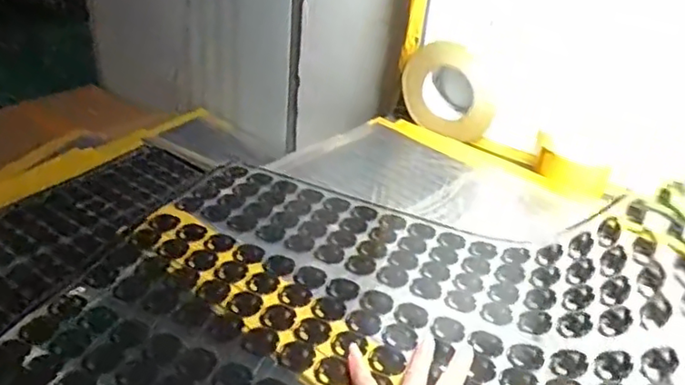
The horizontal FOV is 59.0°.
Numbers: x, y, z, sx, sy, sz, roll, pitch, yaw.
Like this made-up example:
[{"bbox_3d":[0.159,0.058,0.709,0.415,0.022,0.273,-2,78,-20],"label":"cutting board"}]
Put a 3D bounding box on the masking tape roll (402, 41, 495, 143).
[{"bbox_3d":[0.145,-0.137,0.832,0.131,0.122,0.032,24,36,28],"label":"masking tape roll"}]

